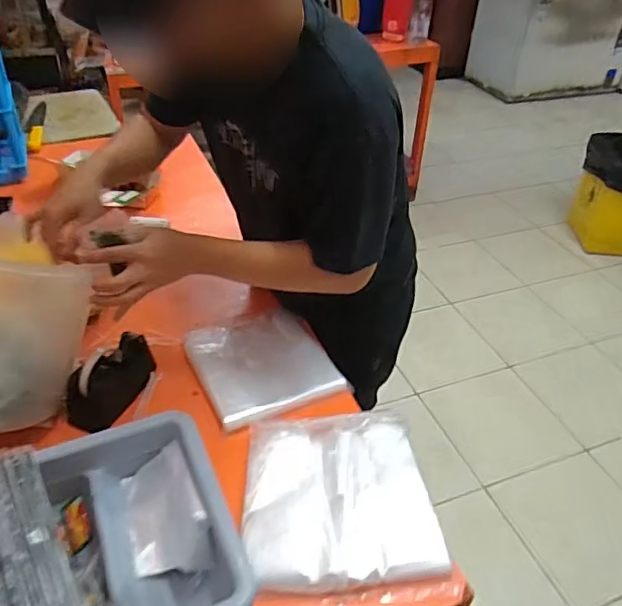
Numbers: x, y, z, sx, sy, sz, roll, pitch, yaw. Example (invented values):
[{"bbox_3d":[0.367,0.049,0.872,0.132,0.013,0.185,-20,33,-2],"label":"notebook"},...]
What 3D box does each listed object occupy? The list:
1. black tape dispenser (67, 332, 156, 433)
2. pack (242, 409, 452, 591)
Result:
[{"bbox_3d":[-0.308,0.116,0.881,0.070,0.063,0.172,15,40,13],"label":"black tape dispenser"},{"bbox_3d":[0.037,0.246,0.763,0.248,0.039,0.250,-1,39,-6],"label":"pack"}]

